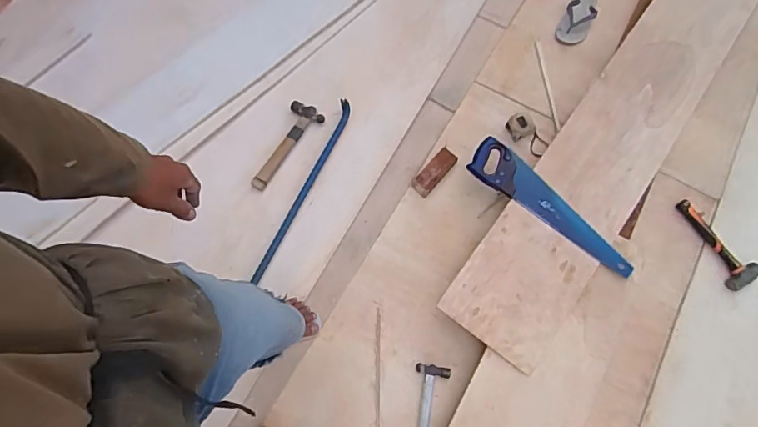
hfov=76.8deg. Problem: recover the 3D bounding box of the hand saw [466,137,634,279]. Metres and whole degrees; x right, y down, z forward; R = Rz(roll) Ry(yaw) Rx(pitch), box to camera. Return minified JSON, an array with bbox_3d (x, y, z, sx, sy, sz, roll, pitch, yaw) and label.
[{"bbox_3d":[0.489,-0.029,1.337,0.511,0.030,0.131,38,74,12],"label":"hand saw"}]

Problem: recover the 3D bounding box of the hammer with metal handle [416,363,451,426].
[{"bbox_3d":[0.121,0.508,1.238,0.085,0.023,0.226,13,71,4],"label":"hammer with metal handle"}]

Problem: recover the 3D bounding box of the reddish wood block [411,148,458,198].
[{"bbox_3d":[0.172,-0.127,1.459,0.060,0.013,0.168,40,75,12],"label":"reddish wood block"}]

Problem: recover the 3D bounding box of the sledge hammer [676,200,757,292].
[{"bbox_3d":[0.986,0.086,1.411,0.096,0.056,0.288,-30,72,-10],"label":"sledge hammer"}]

